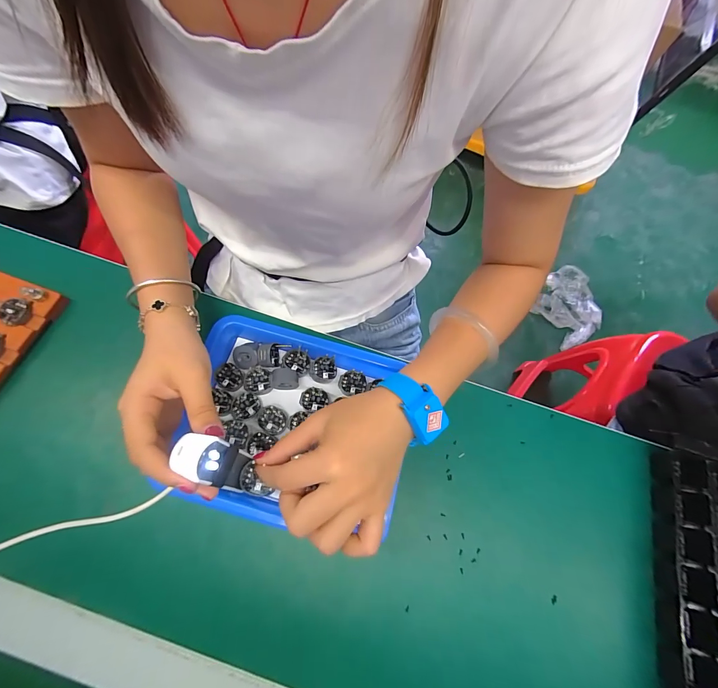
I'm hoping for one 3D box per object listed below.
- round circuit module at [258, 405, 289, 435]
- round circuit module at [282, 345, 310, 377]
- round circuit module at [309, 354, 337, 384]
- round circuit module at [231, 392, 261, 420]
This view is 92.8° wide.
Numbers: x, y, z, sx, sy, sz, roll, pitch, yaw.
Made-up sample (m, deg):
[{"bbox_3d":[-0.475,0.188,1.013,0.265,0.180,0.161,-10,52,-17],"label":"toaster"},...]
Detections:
[{"bbox_3d":[-0.085,0.076,0.337,0.028,0.009,0.026,3,70,-7],"label":"round circuit module"},{"bbox_3d":[-0.063,0.019,0.362,0.029,0.018,0.027,2,70,-5],"label":"round circuit module"},{"bbox_3d":[-0.038,0.026,0.354,0.027,0.004,0.028,-5,66,-1],"label":"round circuit module"},{"bbox_3d":[-0.111,0.060,0.334,0.025,0.006,0.028,-3,71,-7],"label":"round circuit module"}]

